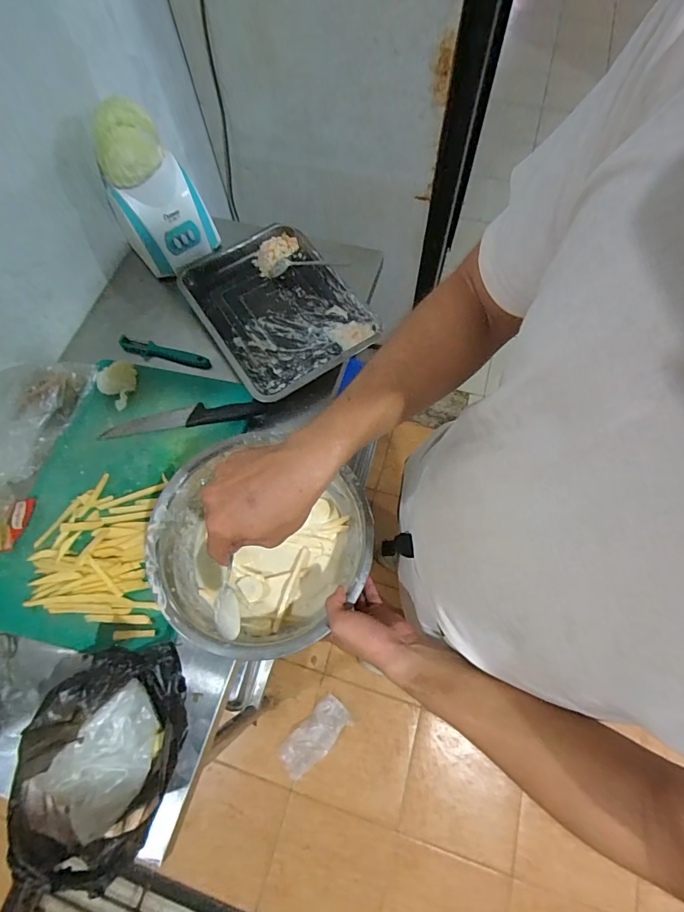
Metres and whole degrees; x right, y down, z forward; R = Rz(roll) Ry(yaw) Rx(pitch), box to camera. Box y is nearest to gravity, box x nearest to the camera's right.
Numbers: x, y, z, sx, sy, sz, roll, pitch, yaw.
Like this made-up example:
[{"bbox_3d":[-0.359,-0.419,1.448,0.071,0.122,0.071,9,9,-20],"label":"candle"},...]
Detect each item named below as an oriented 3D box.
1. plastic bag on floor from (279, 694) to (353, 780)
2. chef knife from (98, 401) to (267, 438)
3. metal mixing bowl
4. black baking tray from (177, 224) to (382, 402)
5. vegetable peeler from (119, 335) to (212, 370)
[{"bbox_3d":[-0.076,0.792,1.203,0.100,0.027,0.216,42,74,17],"label":"plastic bag on floor"},{"bbox_3d":[-0.257,-0.066,0.694,0.260,0.015,0.039,-9,67,-2],"label":"chef knife"},{"bbox_3d":[-0.106,0.125,0.564,0.266,0.109,0.250,0,63,1],"label":"metal mixing bowl"},{"bbox_3d":[-0.117,-0.269,0.775,0.254,0.046,0.338,-31,70,-11],"label":"black baking tray"},{"bbox_3d":[-0.316,-0.181,0.757,0.168,0.018,0.034,17,65,9],"label":"vegetable peeler"}]

